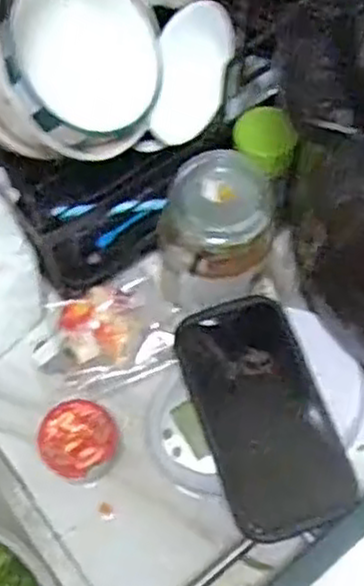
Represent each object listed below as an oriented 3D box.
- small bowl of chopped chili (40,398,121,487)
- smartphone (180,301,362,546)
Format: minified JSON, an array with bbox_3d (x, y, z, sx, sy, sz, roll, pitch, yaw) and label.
[{"bbox_3d":[-0.070,0.103,0.525,0.048,0.039,0.048,30,69,12],"label":"small bowl of chopped chili"},{"bbox_3d":[0.053,0.080,0.513,0.075,0.011,0.157,-19,75,-6],"label":"smartphone"}]

